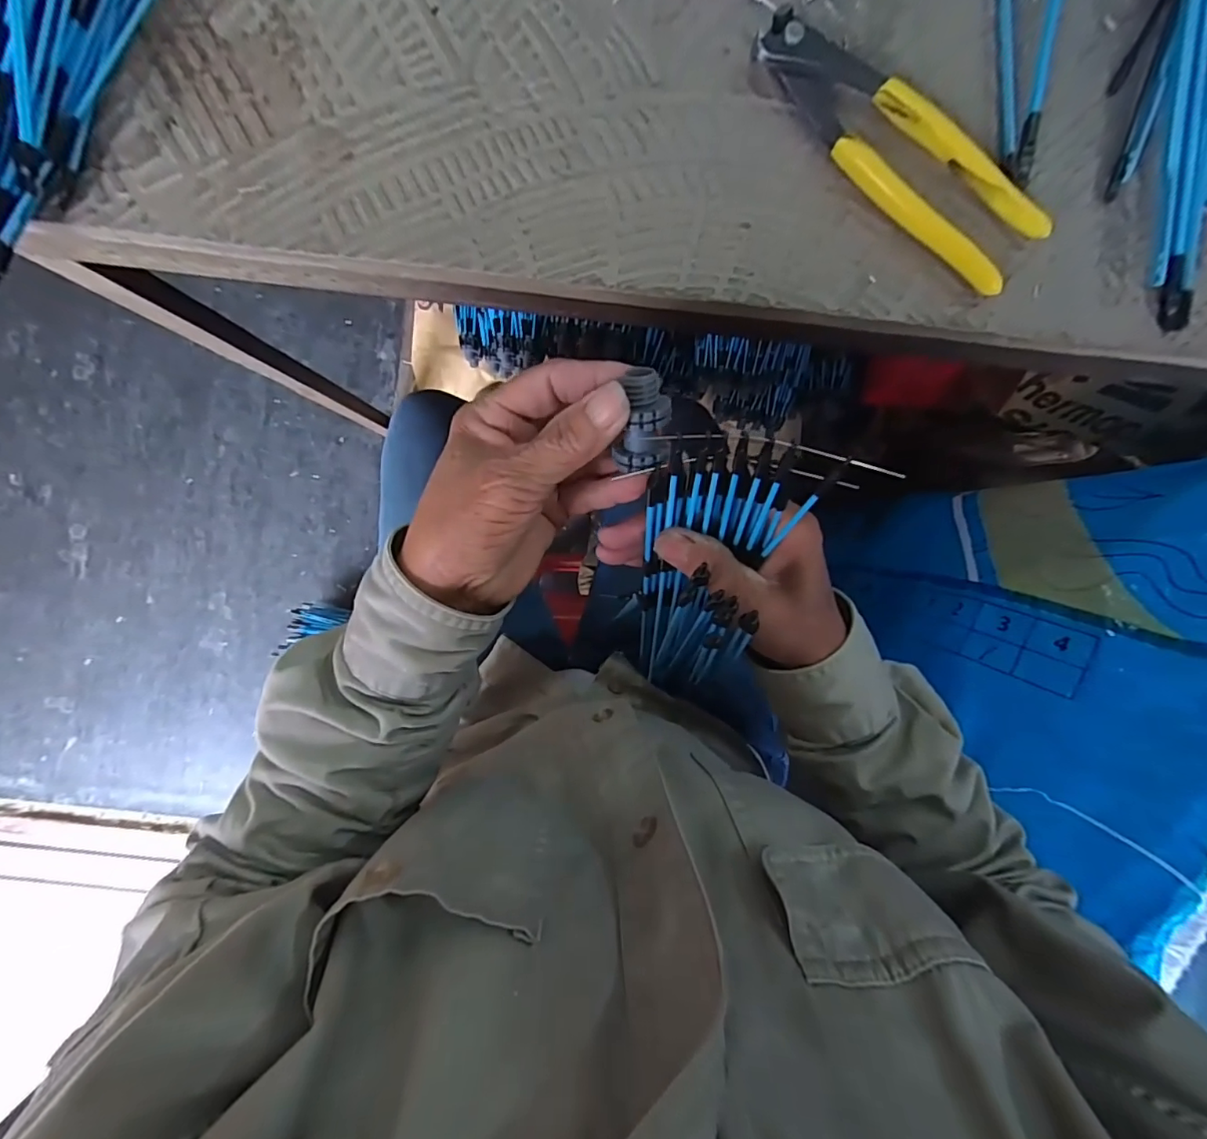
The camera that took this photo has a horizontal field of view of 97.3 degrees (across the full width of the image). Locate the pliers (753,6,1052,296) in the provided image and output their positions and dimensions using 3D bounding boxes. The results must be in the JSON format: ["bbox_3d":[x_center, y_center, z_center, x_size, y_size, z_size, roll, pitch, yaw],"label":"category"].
[{"bbox_3d":[0.140,-0.206,0.257,0.165,0.014,0.044,43,92,-2],"label":"pliers"}]

